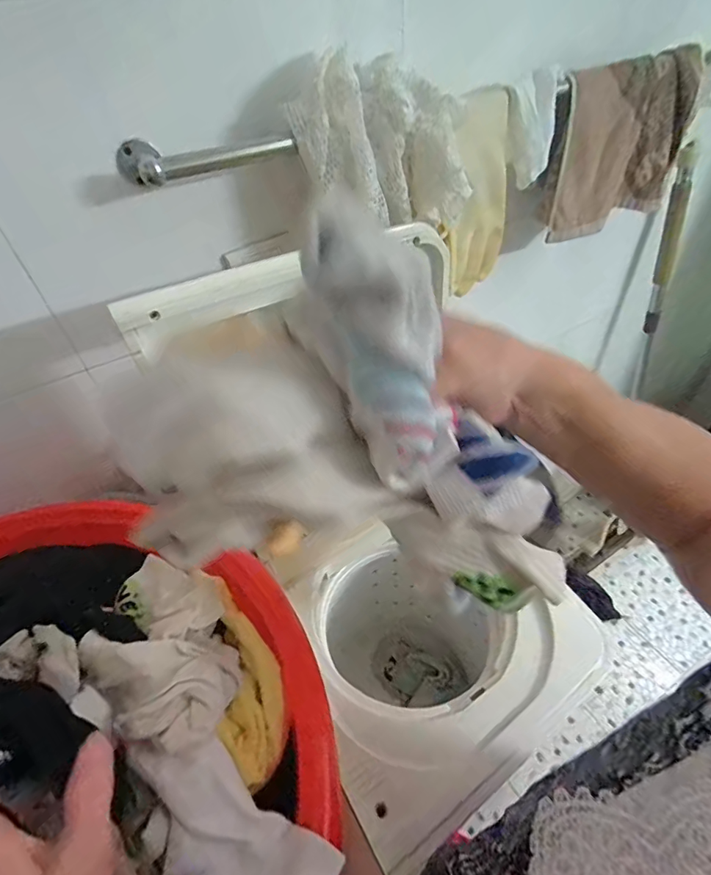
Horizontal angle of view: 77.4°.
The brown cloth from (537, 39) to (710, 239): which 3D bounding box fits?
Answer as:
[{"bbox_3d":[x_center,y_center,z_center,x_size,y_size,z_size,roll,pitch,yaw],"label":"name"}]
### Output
[{"bbox_3d":[0.396,-0.429,0.652,0.278,0.202,0.057,-31,50,-22],"label":"brown cloth"}]

